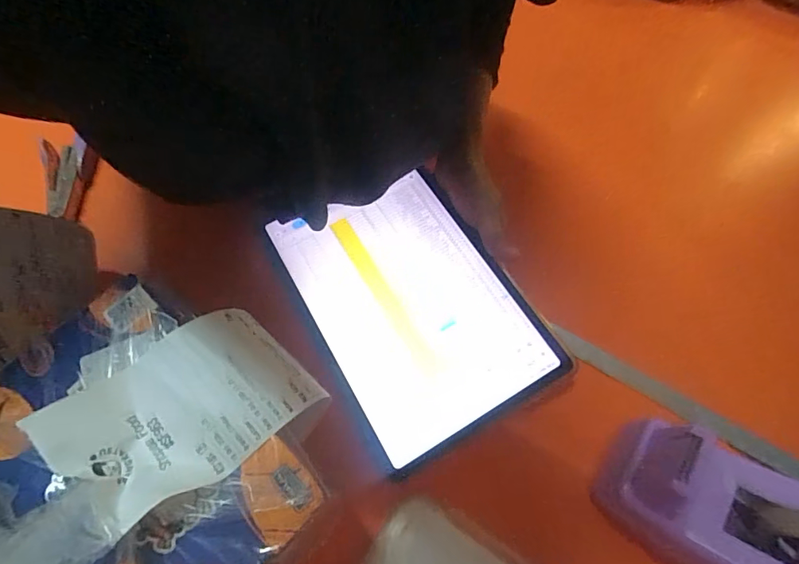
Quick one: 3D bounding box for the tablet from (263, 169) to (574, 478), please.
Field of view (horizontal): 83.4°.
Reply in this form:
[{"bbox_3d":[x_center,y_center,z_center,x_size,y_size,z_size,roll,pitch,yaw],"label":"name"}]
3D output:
[{"bbox_3d":[0.007,0.017,0.373,0.160,0.012,0.227,-30,71,-5],"label":"tablet"}]

